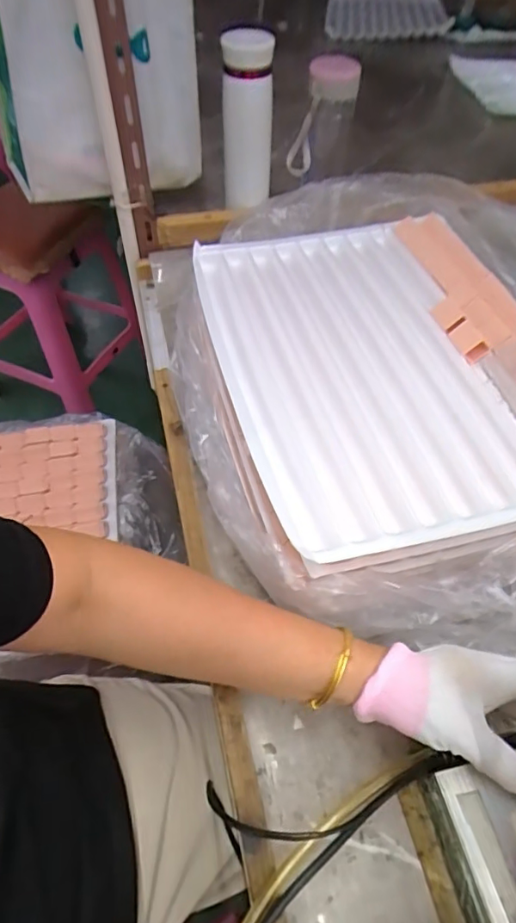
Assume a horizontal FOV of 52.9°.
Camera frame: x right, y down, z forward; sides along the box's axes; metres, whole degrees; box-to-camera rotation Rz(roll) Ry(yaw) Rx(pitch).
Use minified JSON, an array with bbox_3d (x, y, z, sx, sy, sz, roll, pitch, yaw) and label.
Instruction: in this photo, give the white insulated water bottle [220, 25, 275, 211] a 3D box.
[{"bbox_3d":[-0.015,-0.463,0.716,0.068,0.195,0.069,0,53,0],"label":"white insulated water bottle"}]

